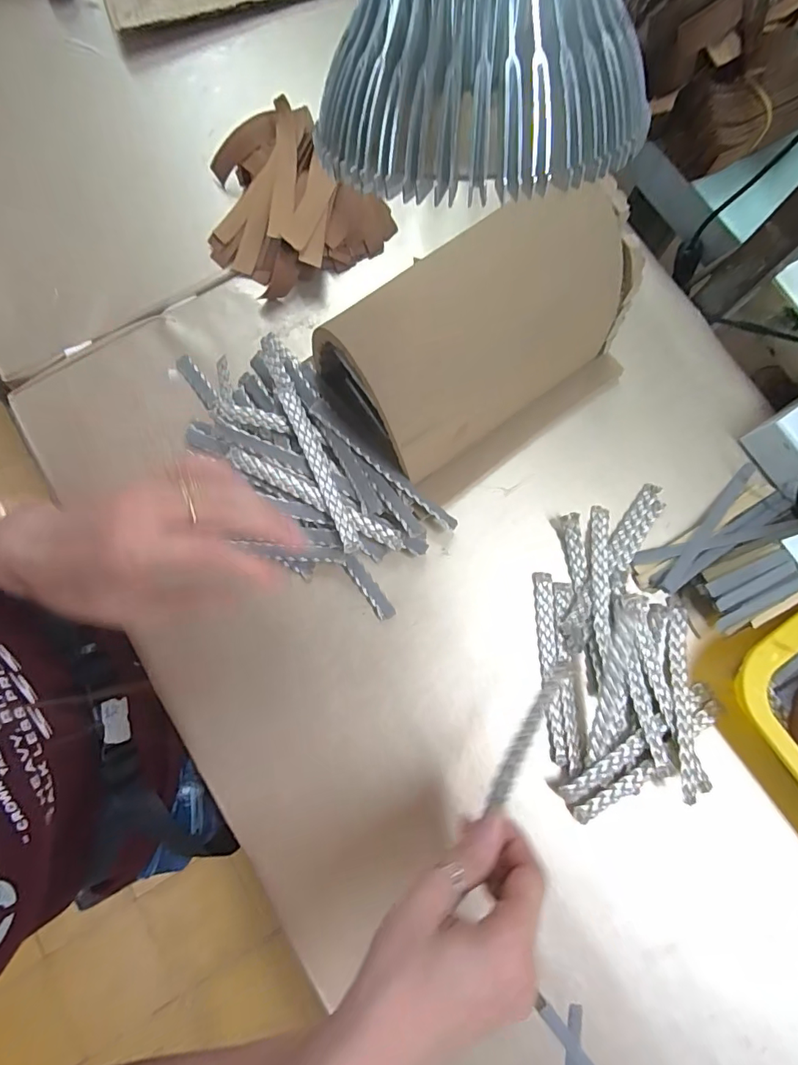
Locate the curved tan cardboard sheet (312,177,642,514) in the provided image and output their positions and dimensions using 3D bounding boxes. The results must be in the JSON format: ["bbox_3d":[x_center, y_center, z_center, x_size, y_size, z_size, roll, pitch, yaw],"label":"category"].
[{"bbox_3d":[0.058,-0.129,0.327,0.191,0.116,0.145,-40,82,-8],"label":"curved tan cardboard sheet"}]

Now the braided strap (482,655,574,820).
[{"bbox_3d":[0.080,0.121,0.284,0.010,0.007,0.099,34,72,5],"label":"braided strap"}]

